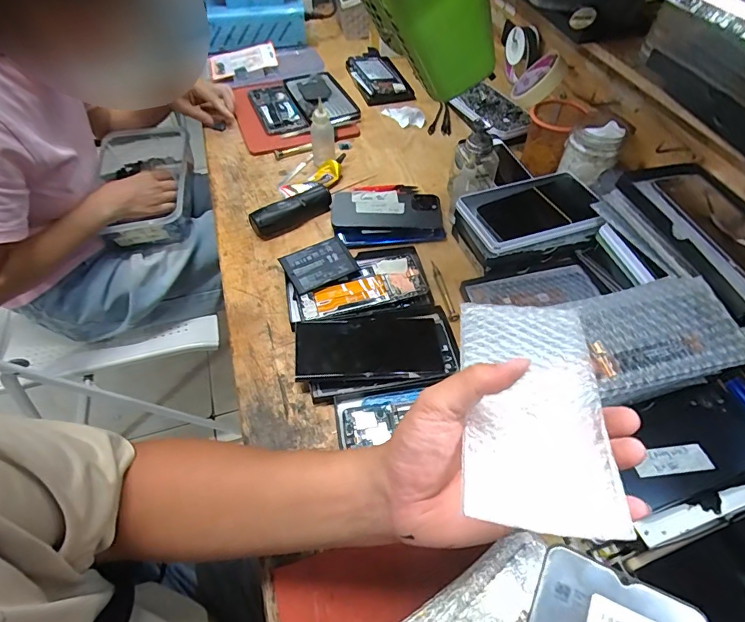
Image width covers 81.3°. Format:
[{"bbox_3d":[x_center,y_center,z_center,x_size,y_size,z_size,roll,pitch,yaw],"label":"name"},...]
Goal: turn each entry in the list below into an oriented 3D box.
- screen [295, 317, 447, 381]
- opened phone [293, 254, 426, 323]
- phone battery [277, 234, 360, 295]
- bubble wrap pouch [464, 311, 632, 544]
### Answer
[{"bbox_3d":[-0.004,0.040,0.487,0.160,0.008,0.077,-2,52,-6],"label":"screen"},{"bbox_3d":[-0.015,-0.033,0.550,0.162,0.008,0.082,-17,55,-9],"label":"opened phone"},{"bbox_3d":[-0.068,-0.061,0.564,0.087,0.006,0.061,-27,73,-19],"label":"phone battery"},{"bbox_3d":[0.102,0.056,0.283,0.083,0.008,0.158,4,48,7],"label":"bubble wrap pouch"}]

